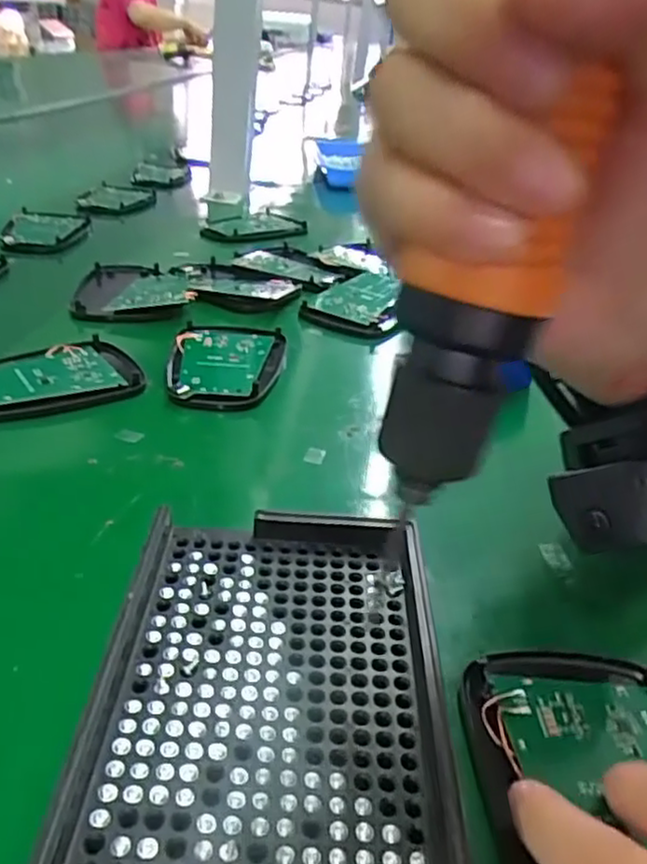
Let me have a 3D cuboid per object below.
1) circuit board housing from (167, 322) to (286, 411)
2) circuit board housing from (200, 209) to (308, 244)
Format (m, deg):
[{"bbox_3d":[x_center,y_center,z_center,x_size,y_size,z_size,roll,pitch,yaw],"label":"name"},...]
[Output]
[{"bbox_3d":[-0.055,-0.038,0.389,0.064,0.012,0.093,4,30,-5],"label":"circuit board housing"},{"bbox_3d":[-0.063,-0.184,0.623,0.093,0.013,0.062,-19,39,-37],"label":"circuit board housing"}]

